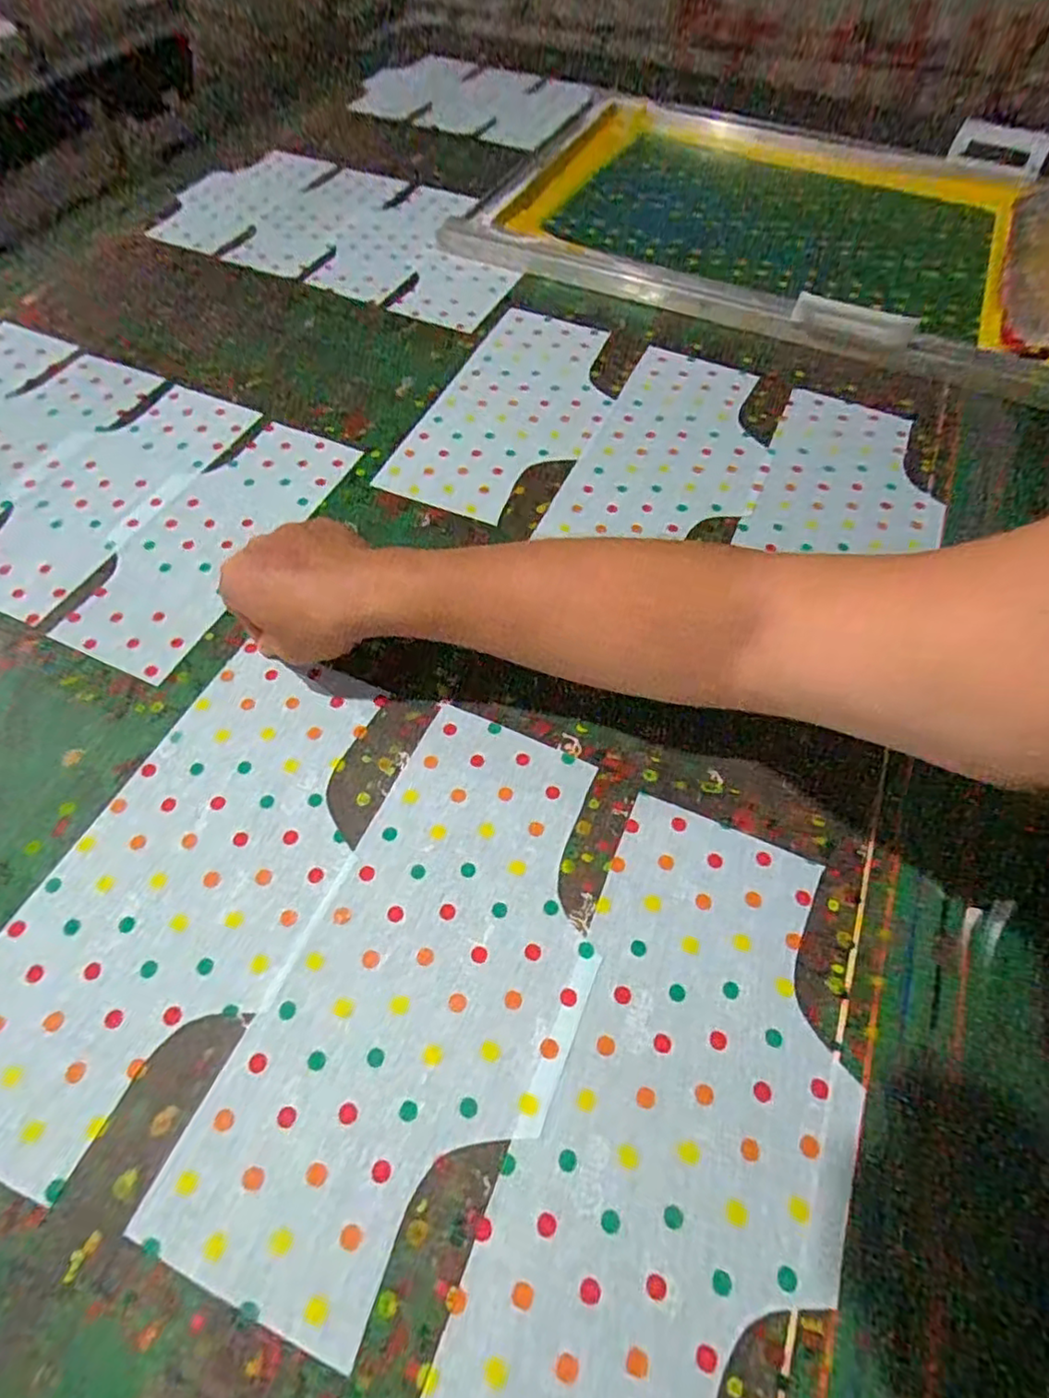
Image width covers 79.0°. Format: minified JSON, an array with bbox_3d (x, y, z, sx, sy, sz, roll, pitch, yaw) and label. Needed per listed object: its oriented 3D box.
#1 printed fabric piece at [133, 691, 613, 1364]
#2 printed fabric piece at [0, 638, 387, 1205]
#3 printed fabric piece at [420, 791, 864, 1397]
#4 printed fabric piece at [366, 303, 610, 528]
[{"bbox_3d":[-0.050,0.158,0.366,0.161,0.004,0.318,22,61,12],"label":"printed fabric piece"},{"bbox_3d":[-0.207,0.112,0.395,0.160,0.005,0.308,21,61,11],"label":"printed fabric piece"},{"bbox_3d":[0.088,0.218,0.337,0.160,0.004,0.318,21,61,11],"label":"printed fabric piece"},{"bbox_3d":[-0.004,-0.300,0.641,0.160,0.006,0.326,18,60,10],"label":"printed fabric piece"}]

